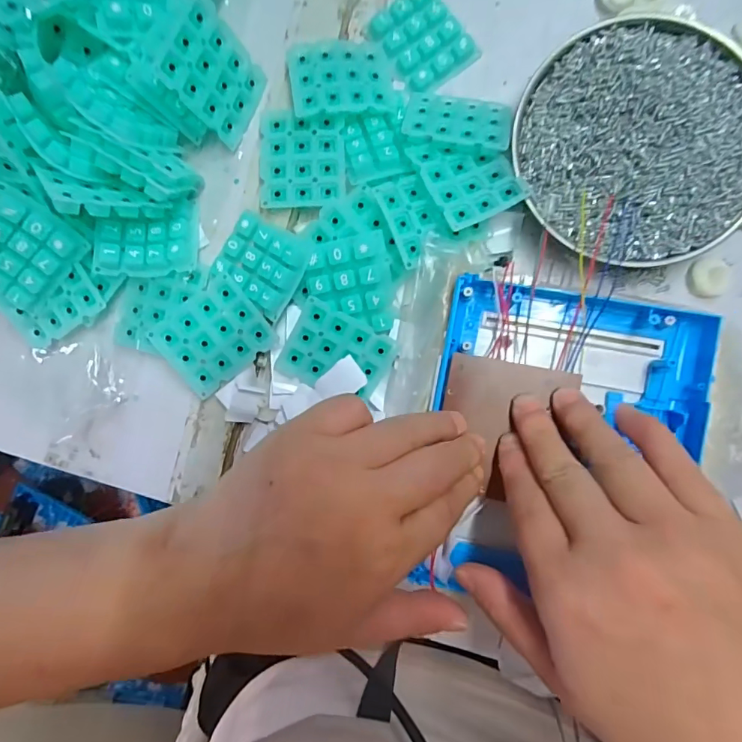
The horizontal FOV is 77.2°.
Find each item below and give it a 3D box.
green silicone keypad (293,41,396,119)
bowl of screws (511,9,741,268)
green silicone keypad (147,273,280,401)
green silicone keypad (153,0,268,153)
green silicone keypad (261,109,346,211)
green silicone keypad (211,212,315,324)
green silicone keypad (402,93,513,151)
[{"bbox_3d":[-0.018,-0.173,0.276,0.059,0.009,0.047,-7,77,-9],"label":"green silicone keypad"},{"bbox_3d":[0.151,-0.127,0.259,0.130,0.021,0.131,0,91,6],"label":"bowl of screws"},{"bbox_3d":[-0.092,-0.020,0.275,0.060,0.012,0.048,-37,88,5],"label":"green silicone keypad"},{"bbox_3d":[-0.087,-0.166,0.263,0.004,0.058,0.050,24,89,31],"label":"green silicone keypad"},{"bbox_3d":[-0.041,-0.126,0.278,0.051,0.011,0.057,2,91,6],"label":"green silicone keypad"},{"bbox_3d":[-0.065,-0.064,0.271,0.052,0.007,0.046,31,94,4],"label":"green silicone keypad"},{"bbox_3d":[0.051,-0.147,0.270,0.060,0.004,0.047,11,57,4],"label":"green silicone keypad"}]

